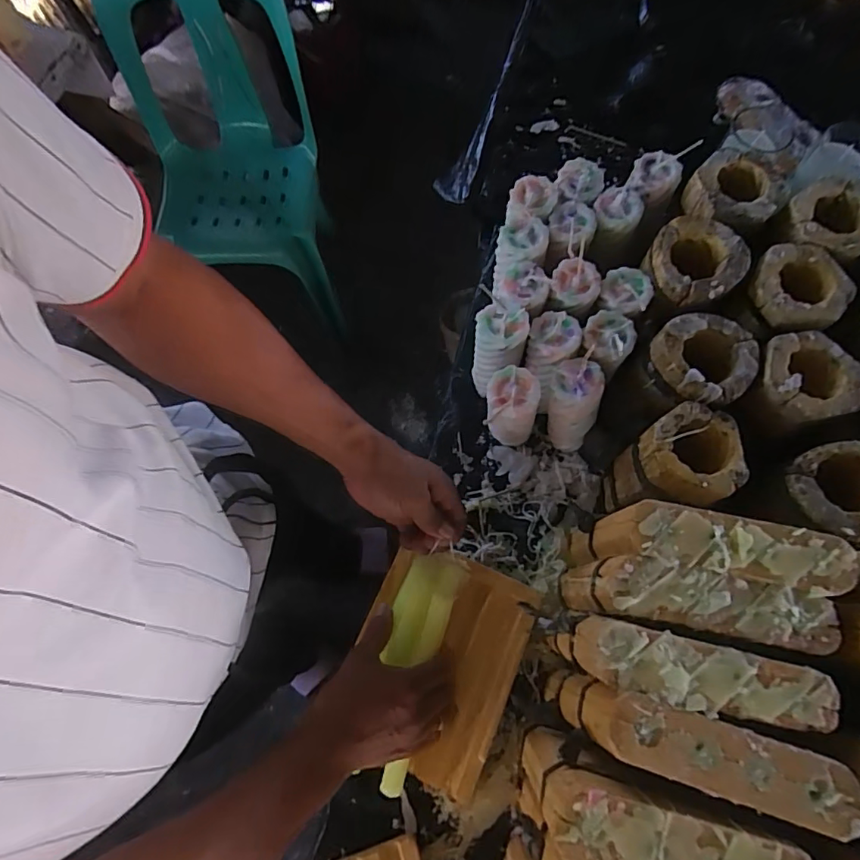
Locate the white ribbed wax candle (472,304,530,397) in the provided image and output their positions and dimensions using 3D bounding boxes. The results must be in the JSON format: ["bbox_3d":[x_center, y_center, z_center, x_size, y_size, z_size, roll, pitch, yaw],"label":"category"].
[{"bbox_3d":[0.075,-0.081,0.583,0.054,0.139,0.059,2,73,2],"label":"white ribbed wax candle"}]

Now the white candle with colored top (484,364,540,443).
[{"bbox_3d":[0.087,-0.019,0.569,0.057,0.133,0.055,4,73,2],"label":"white candle with colored top"}]

